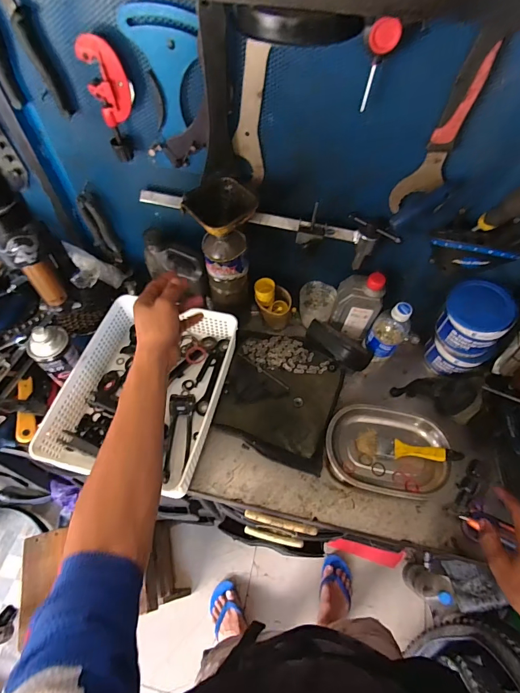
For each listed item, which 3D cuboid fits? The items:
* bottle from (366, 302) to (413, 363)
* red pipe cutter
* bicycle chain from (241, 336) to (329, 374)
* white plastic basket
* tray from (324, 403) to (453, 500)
[{"bbox_3d":[0.247,-0.025,0.696,0.062,0.165,0.064,37,65,17],"label":"bottle"},{"bbox_3d":[-0.196,-0.330,0.491,0.054,0.144,0.022,-8,61,-7],"label":"red pipe cutter"},{"bbox_3d":[0.052,0.015,0.743,0.168,0.014,0.081,1,60,-2],"label":"bicycle chain"},{"bbox_3d":[-0.196,0.072,0.646,0.240,0.077,0.321,13,60,5],"label":"white plastic basket"},{"bbox_3d":[0.226,0.180,0.647,0.207,0.029,0.155,7,60,2],"label":"tray"}]

